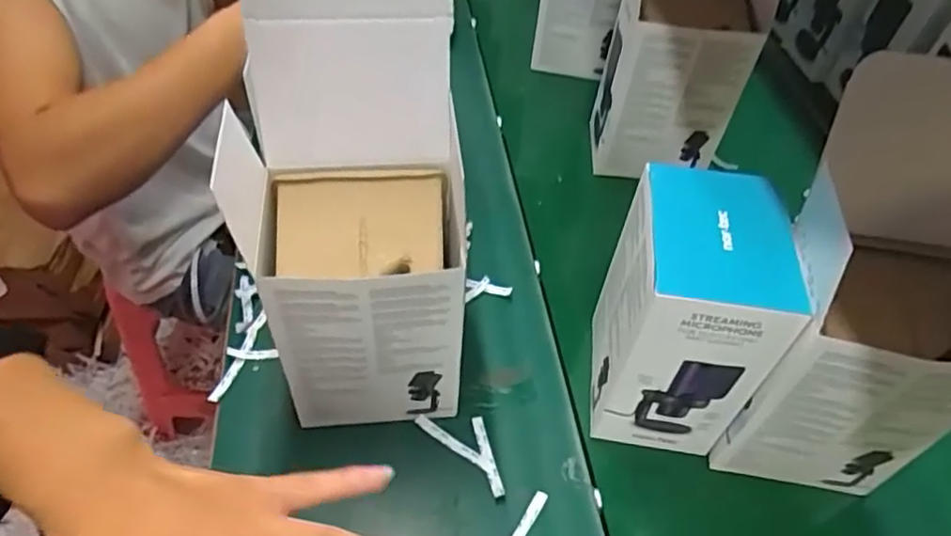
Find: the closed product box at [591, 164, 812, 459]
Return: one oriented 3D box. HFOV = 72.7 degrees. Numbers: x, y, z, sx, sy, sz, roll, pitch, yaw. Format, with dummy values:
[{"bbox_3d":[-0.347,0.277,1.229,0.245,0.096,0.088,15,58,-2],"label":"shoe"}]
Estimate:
[{"bbox_3d":[0.184,0.050,0.588,0.125,0.239,0.132,10,50,5],"label":"closed product box"}]

